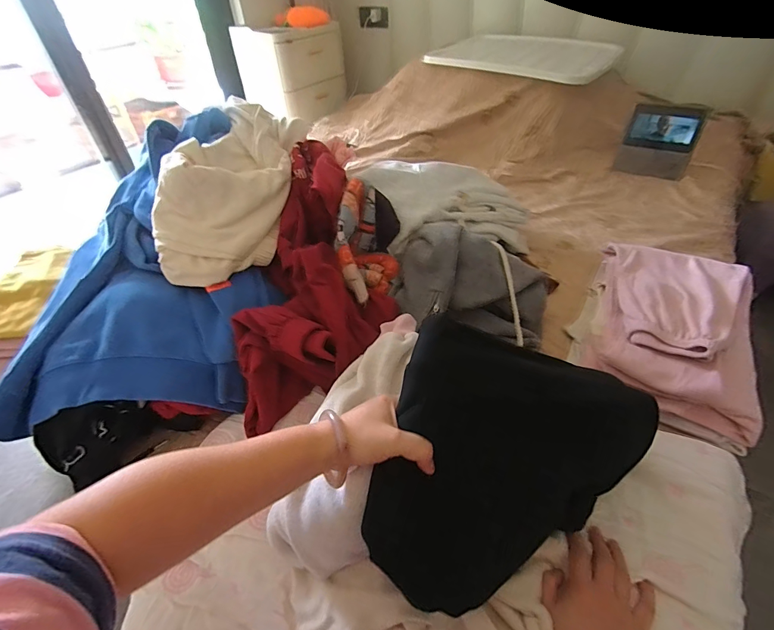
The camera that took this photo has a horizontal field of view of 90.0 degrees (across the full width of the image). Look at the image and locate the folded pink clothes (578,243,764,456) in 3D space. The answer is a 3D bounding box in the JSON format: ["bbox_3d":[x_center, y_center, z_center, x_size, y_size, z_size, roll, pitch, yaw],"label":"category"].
[{"bbox_3d":[0.462,0.014,0.638,0.219,0.091,0.352,19,48,22],"label":"folded pink clothes"}]

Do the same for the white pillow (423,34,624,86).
[{"bbox_3d":[0.490,-0.948,1.405,0.607,0.064,0.450,25,50,27],"label":"white pillow"}]

